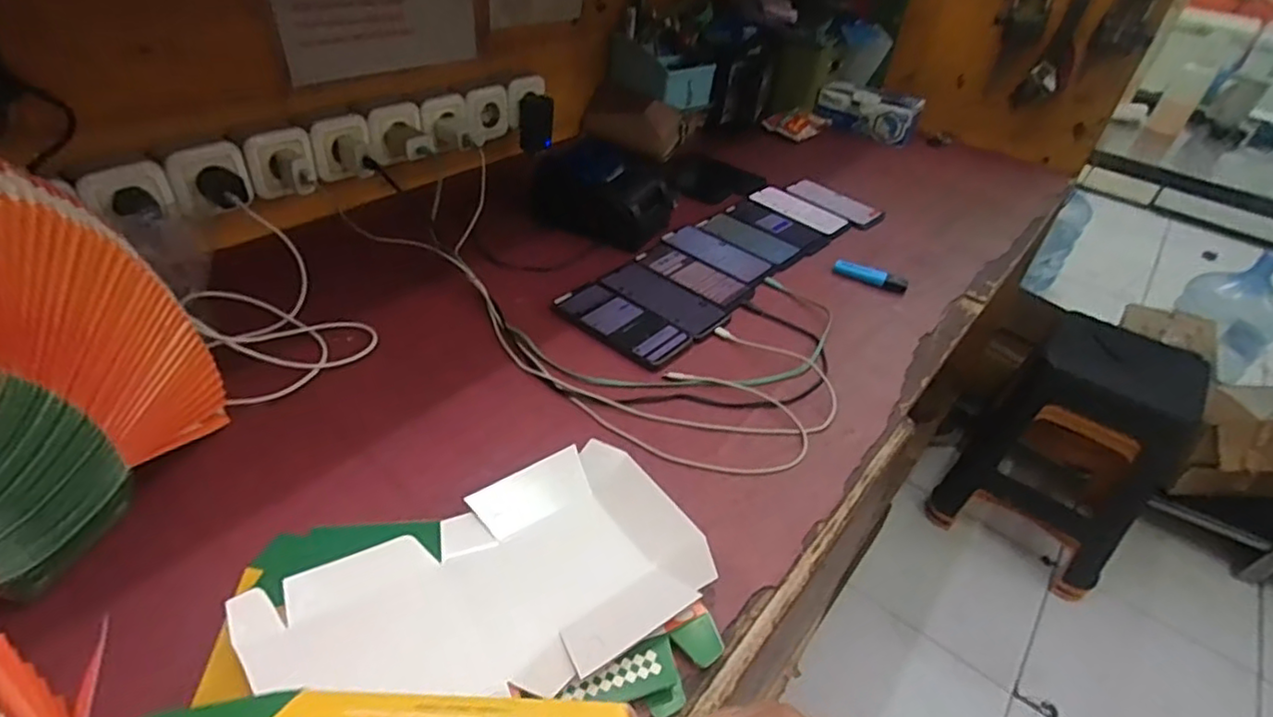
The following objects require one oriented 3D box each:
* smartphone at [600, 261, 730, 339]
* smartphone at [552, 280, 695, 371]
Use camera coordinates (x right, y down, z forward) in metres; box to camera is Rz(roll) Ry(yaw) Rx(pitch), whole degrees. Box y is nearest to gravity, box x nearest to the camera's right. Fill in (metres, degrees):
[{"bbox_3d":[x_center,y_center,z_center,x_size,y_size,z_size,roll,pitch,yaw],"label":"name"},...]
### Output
[{"bbox_3d":[0.033,-0.082,0.823,0.170,0.004,0.085,31,45,27],"label":"smartphone"},{"bbox_3d":[-0.019,-0.048,0.773,0.165,0.008,0.086,33,46,28],"label":"smartphone"}]

